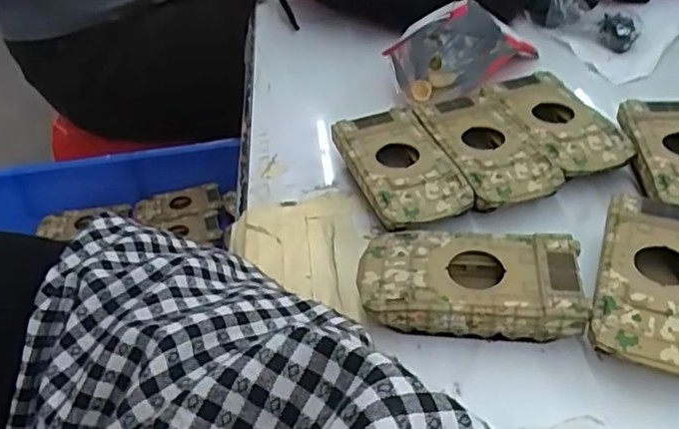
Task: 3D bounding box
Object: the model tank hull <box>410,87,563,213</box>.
[{"bbox_3d":[0.084,-0.038,0.356,0.054,0.017,0.094,-11,44,-7],"label":"model tank hull"}]

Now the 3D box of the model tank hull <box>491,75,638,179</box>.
[{"bbox_3d":[0.129,-0.048,0.373,0.048,0.028,0.090,-14,43,-12],"label":"model tank hull"}]

